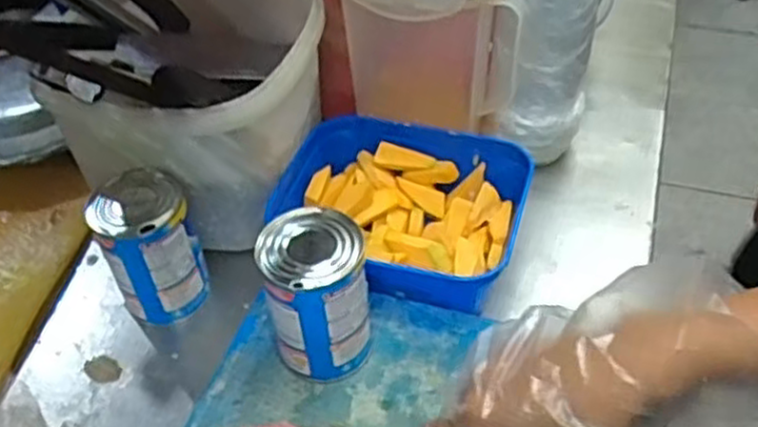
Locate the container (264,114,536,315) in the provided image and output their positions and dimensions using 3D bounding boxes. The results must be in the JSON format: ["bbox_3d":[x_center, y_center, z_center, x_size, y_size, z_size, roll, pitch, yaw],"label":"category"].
[{"bbox_3d":[0.018,-0.003,0.647,0.204,0.056,0.170,15,48,18],"label":"container"}]

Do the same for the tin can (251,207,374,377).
[{"bbox_3d":[-0.043,0.058,0.541,0.069,0.123,0.069,-2,45,2],"label":"tin can"}]

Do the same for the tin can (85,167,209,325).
[{"bbox_3d":[-0.185,0.028,0.615,0.070,0.120,0.076,-2,45,2],"label":"tin can"}]

